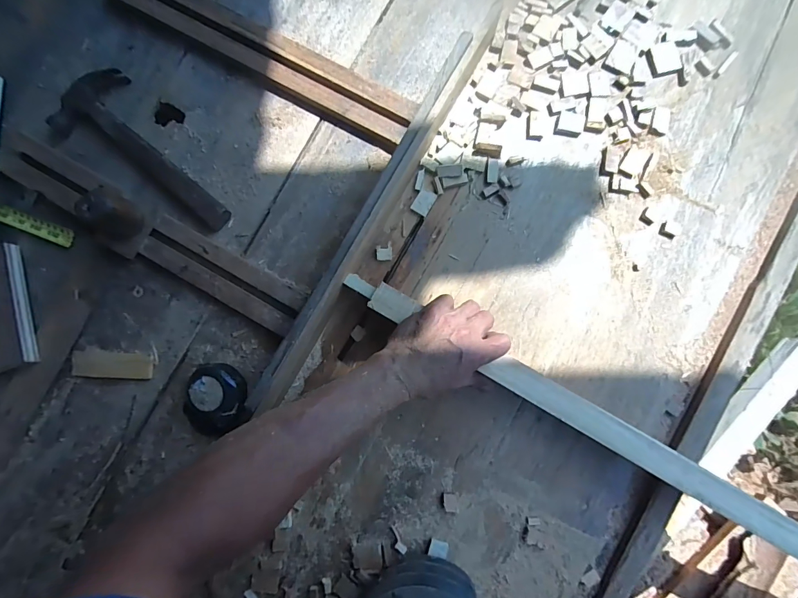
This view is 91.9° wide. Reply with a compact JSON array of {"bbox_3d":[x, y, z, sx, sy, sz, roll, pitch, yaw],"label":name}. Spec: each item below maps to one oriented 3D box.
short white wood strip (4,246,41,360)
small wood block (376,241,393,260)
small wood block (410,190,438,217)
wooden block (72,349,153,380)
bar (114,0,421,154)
[{"bbox_3d":[-0.476,0.004,0.485,0.014,0.010,0.151,-15,83,0],"label":"short white wood strip"},{"bbox_3d":[-0.018,-0.059,0.477,0.020,0.008,0.022,-5,84,1],"label":"small wood block"},{"bbox_3d":[0.031,-0.120,0.481,0.021,0.008,0.030,29,85,4],"label":"small wood block"},{"bbox_3d":[-0.356,0.082,0.479,0.102,0.004,0.033,5,84,2],"label":"wooden block"},{"bbox_3d":[-0.185,-0.327,0.503,0.452,0.027,0.065,31,85,4],"label":"bar"}]

